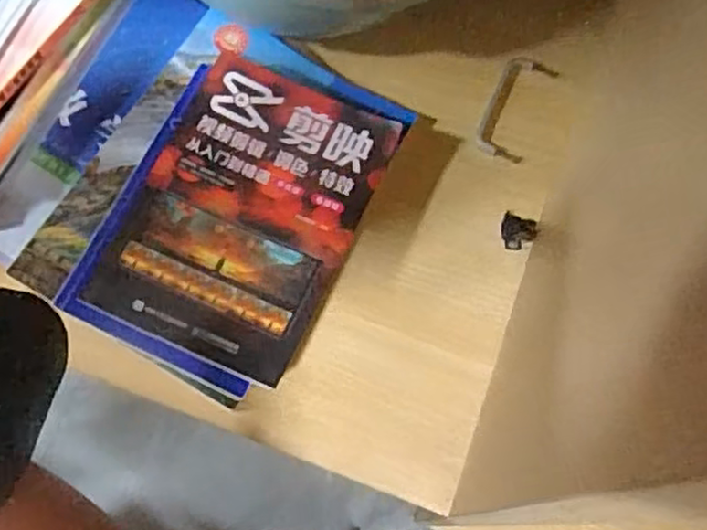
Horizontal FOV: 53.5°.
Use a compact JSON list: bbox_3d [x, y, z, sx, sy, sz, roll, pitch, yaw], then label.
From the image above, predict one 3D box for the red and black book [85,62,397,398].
[{"bbox_3d":[-0.084,-0.045,0.559,0.167,0.019,0.241,22,71,10],"label":"red and black book"}]

